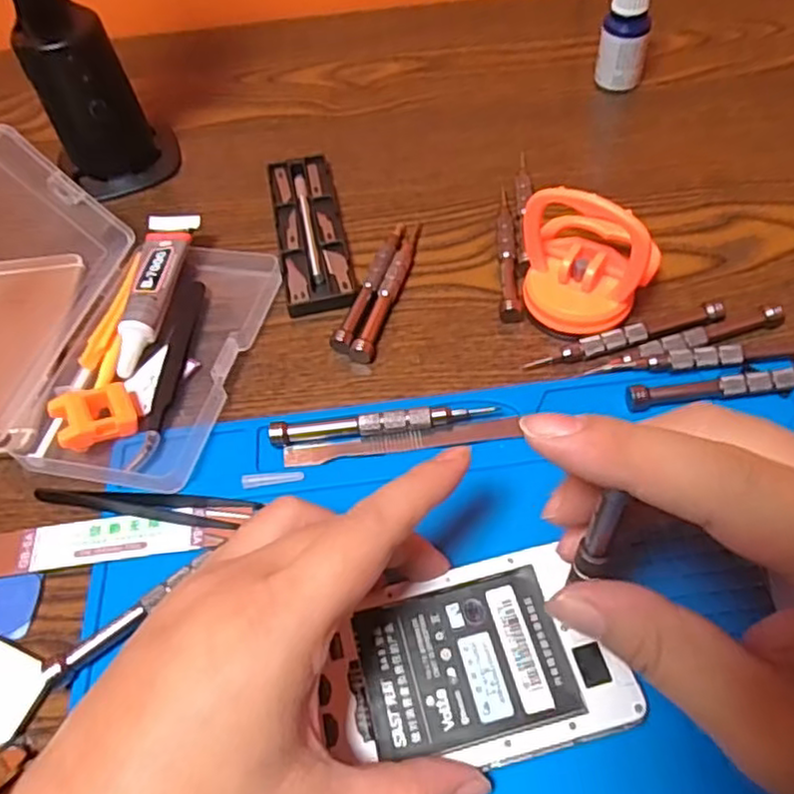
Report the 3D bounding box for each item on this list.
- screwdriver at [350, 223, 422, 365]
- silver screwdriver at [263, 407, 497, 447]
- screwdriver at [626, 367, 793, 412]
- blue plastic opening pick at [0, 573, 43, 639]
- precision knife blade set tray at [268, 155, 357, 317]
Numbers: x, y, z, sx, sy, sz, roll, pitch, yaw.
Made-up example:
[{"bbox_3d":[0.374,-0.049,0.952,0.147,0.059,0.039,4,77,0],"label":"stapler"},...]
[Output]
[{"bbox_3d":[-0.003,-0.060,0.371,0.011,0.010,0.105,12,56,14],"label":"screwdriver"},{"bbox_3d":[-0.007,0.014,0.315,0.101,0.013,0.009,-5,54,2],"label":"silver screwdriver"},{"bbox_3d":[0.158,-0.006,0.314,0.107,0.013,0.013,-7,54,0],"label":"screwdriver"},{"bbox_3d":[-0.164,0.087,0.285,0.027,0.004,0.026,-2,54,4],"label":"blue plastic opening pick"},{"bbox_3d":[-0.051,-0.098,0.402,0.038,0.011,0.126,-11,54,-3],"label":"precision knife blade set tray"}]

